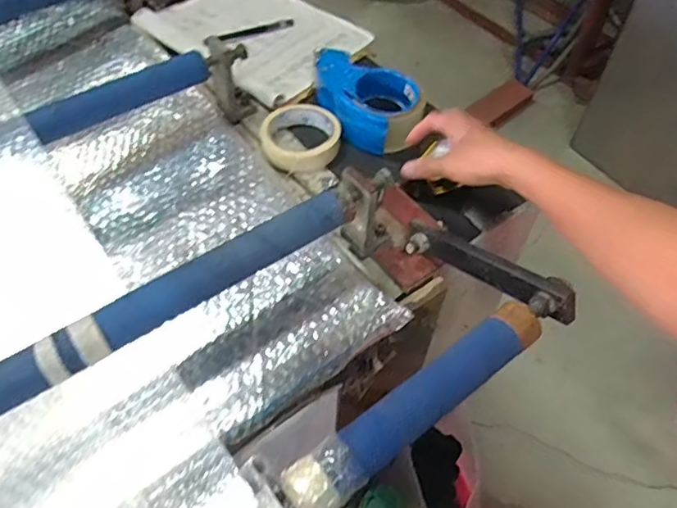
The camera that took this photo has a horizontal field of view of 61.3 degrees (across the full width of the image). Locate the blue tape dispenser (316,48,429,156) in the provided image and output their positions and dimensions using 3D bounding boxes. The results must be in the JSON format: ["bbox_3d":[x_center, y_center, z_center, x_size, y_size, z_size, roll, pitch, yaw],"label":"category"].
[{"bbox_3d":[0.030,-0.189,0.706,0.152,0.061,0.096,28,56,19],"label":"blue tape dispenser"}]

